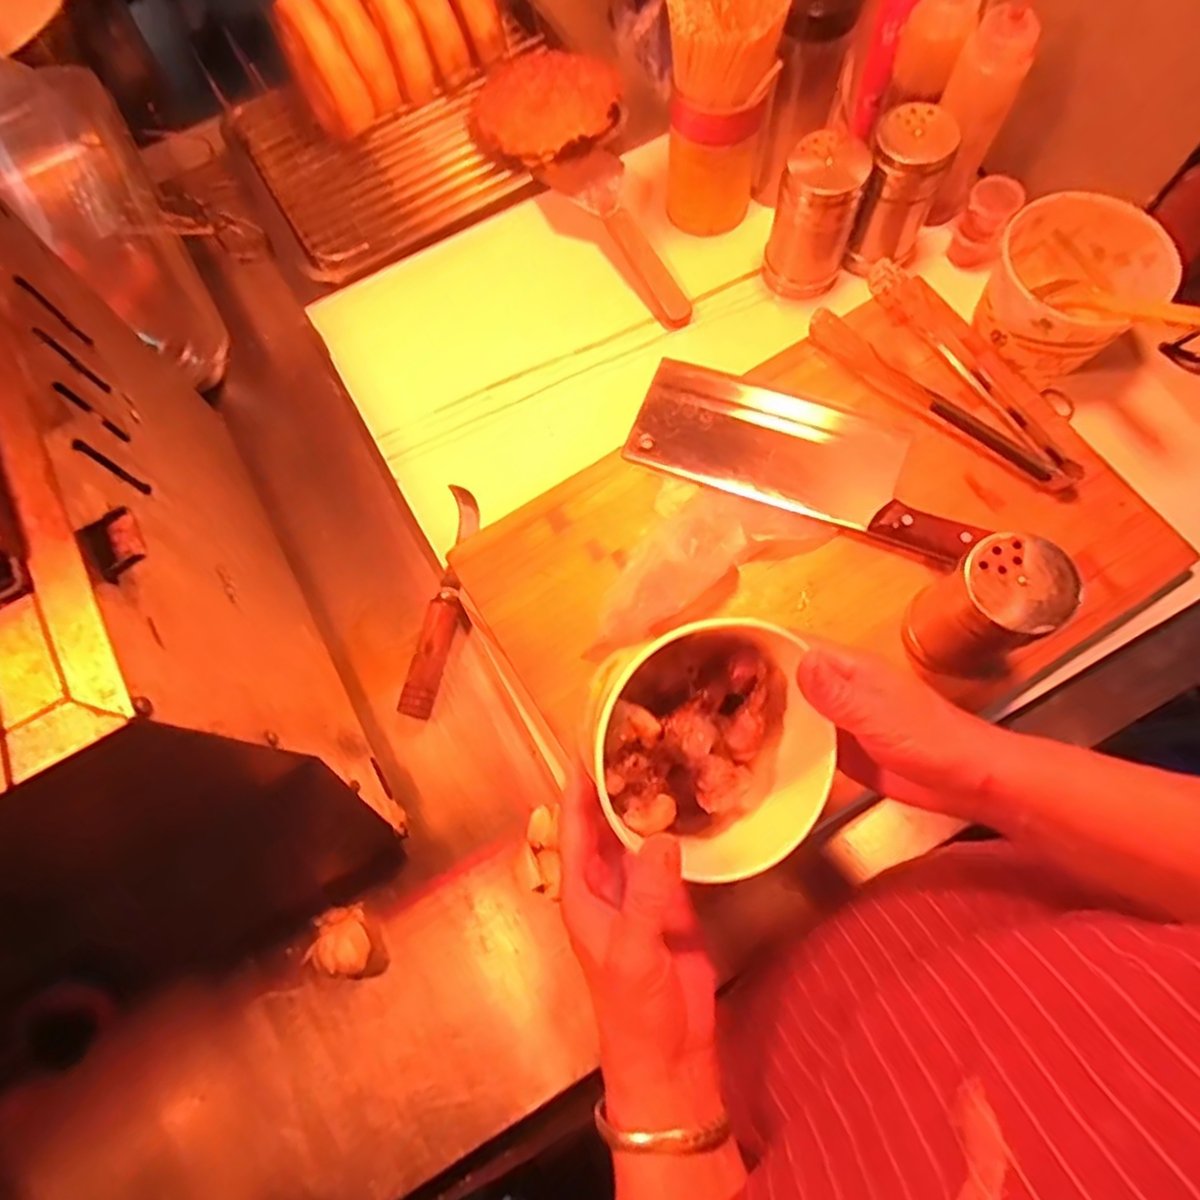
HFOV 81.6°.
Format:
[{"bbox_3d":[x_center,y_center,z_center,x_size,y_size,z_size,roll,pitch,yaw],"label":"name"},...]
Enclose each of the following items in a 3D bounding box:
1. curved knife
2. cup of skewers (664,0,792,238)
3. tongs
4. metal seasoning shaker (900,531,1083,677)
[{"bbox_3d":[-0.120,-0.003,0.538,0.029,0.017,0.186,8,74,4],"label":"curved knife"},{"bbox_3d":[0.091,-0.384,0.551,0.079,0.176,0.065,8,74,4],"label":"cup of skewers"},{"bbox_3d":[0.267,-0.165,0.524,0.071,0.032,0.216,-43,77,-10],"label":"tongs"},{"bbox_3d":[0.240,0.008,0.437,0.062,0.108,0.069,-25,74,-6],"label":"metal seasoning shaker"}]

